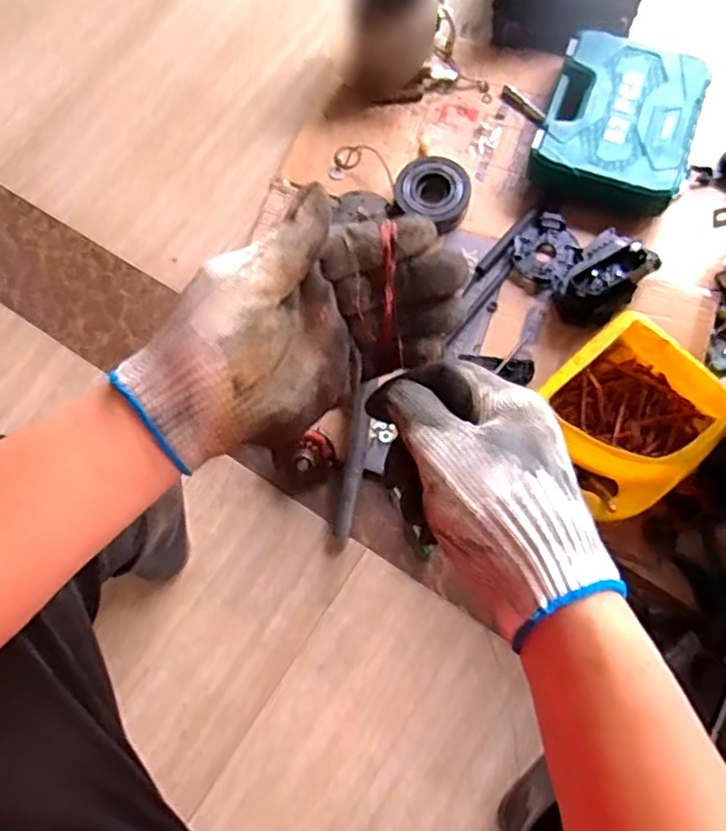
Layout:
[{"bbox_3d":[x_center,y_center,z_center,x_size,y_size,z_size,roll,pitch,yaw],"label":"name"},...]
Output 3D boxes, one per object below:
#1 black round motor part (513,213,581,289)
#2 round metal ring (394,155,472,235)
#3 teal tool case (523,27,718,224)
[{"bbox_3d":[0.253,-0.224,0.908,0.088,0.021,0.095,-1,73,4],"label":"black round motor part"},{"bbox_3d":[0.103,-0.321,0.957,0.102,0.041,0.110,-1,73,4],"label":"round metal ring"},{"bbox_3d":[0.359,-0.410,0.940,0.197,0.067,0.250,19,75,10],"label":"teal tool case"}]

